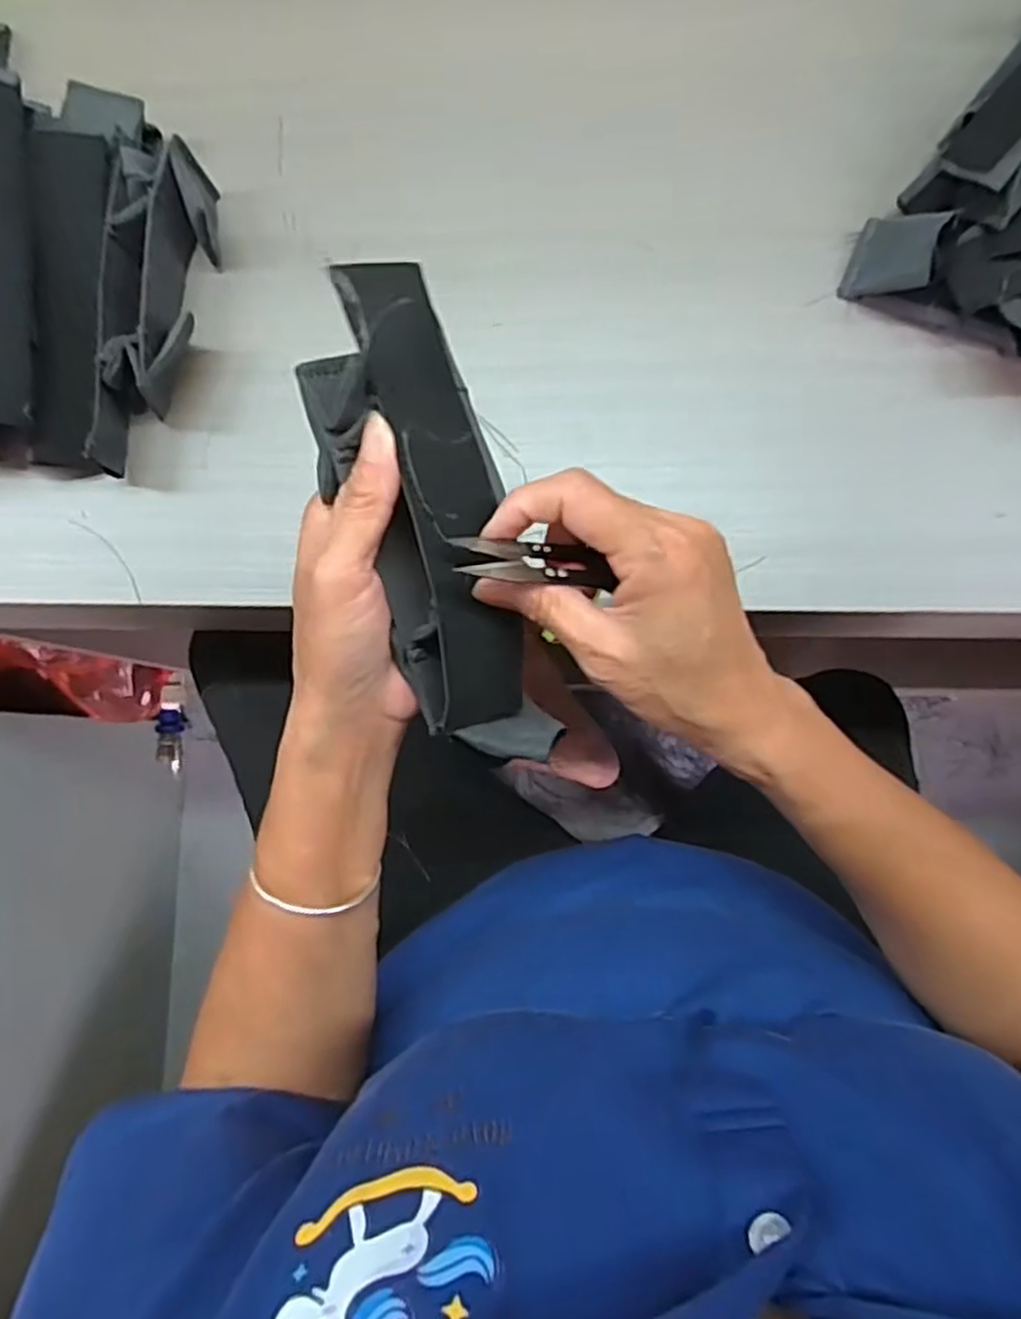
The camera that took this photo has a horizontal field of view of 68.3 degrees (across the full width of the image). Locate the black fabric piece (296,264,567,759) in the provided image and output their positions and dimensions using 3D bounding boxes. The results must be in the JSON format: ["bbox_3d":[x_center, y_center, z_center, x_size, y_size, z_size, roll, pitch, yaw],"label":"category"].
[{"bbox_3d":[-0.031,-0.050,0.293,0.059,0.037,0.191,-15,102,1],"label":"black fabric piece"}]

